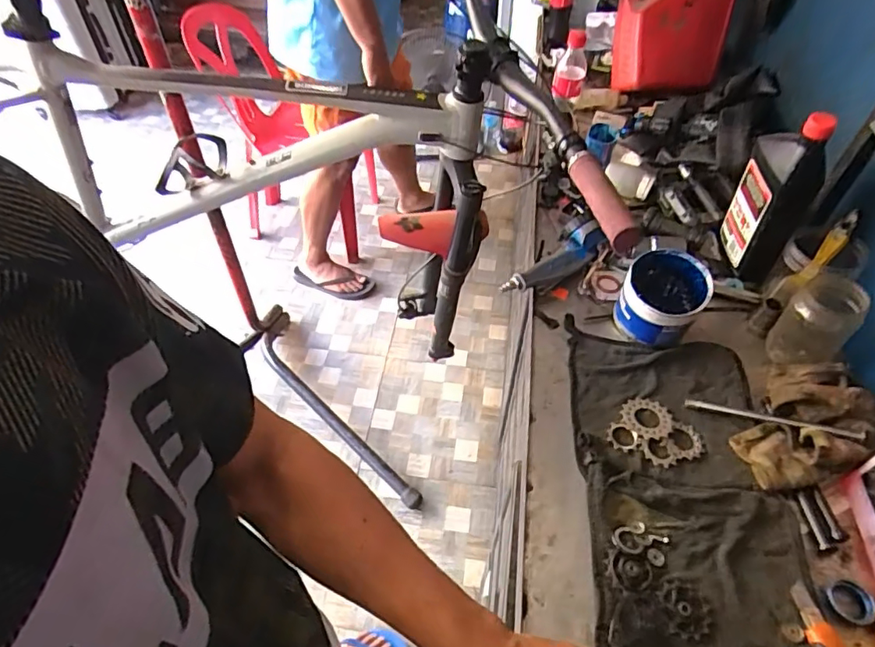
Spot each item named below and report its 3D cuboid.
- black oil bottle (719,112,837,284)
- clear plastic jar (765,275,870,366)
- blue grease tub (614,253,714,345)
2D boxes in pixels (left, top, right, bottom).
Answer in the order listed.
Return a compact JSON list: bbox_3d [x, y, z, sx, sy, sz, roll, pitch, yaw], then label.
[{"bbox_3d":[0.448,-0.169,0.713,0.049,0.232,0.102,0,50,-2],"label":"black oil bottle"},{"bbox_3d":[0.467,-0.001,0.661,0.077,0.102,0.071,1,50,-1],"label":"clear plastic jar"},{"bbox_3d":[0.290,-0.024,0.704,0.095,0.102,0.099,1,50,-1],"label":"blue grease tub"}]

